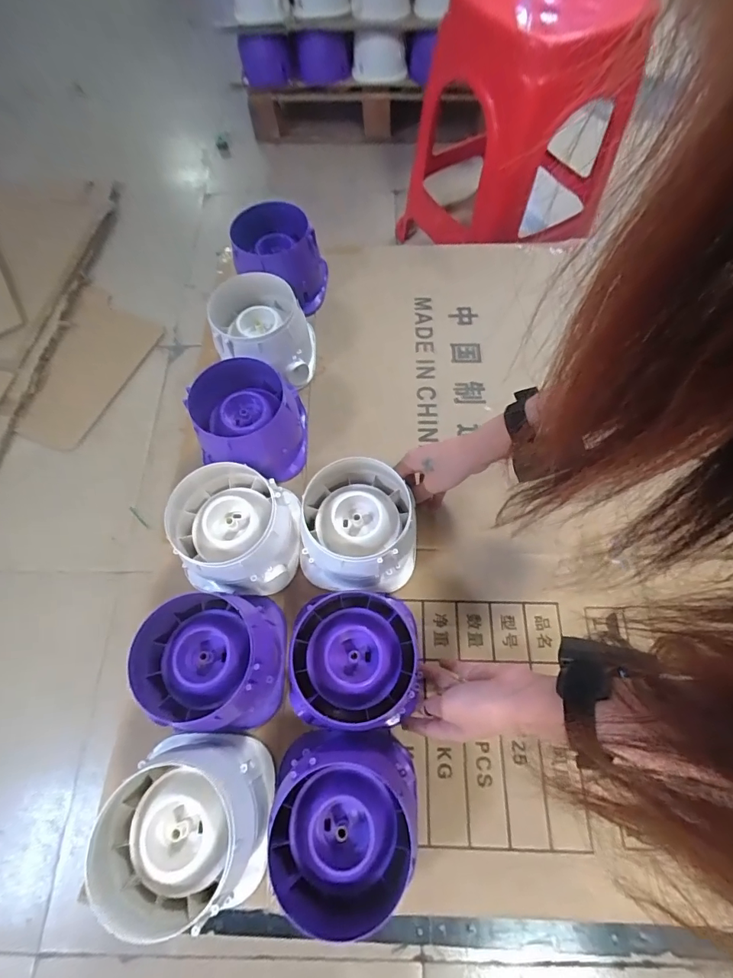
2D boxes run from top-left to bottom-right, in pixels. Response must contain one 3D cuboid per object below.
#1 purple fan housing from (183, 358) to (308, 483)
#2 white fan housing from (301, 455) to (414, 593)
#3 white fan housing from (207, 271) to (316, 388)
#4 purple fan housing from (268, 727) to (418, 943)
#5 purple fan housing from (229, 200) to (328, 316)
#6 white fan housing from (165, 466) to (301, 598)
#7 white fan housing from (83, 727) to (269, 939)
[{"bbox_3d":[-0.146,-0.086,0.554,0.126,0.090,0.119,0,66,1],"label":"purple fan housing"},{"bbox_3d":[-0.009,0.035,0.502,0.130,0.093,0.138,0,66,1],"label":"white fan housing"},{"bbox_3d":[-0.144,-0.215,0.606,0.136,0.083,0.129,-7,66,-2],"label":"white fan housing"},{"bbox_3d":[-0.021,0.287,0.388,0.127,0.094,0.127,-2,66,0],"label":"purple fan housing"},{"bbox_3d":[-0.132,-0.349,0.681,0.132,0.098,0.127,-2,66,0],"label":"purple fan housing"},{"bbox_3d":[-0.152,0.042,0.501,0.146,0.085,0.138,-3,66,-1],"label":"white fan housing"},{"bbox_3d":[-0.159,0.297,0.394,0.129,0.087,0.134,0,66,1],"label":"white fan housing"}]

